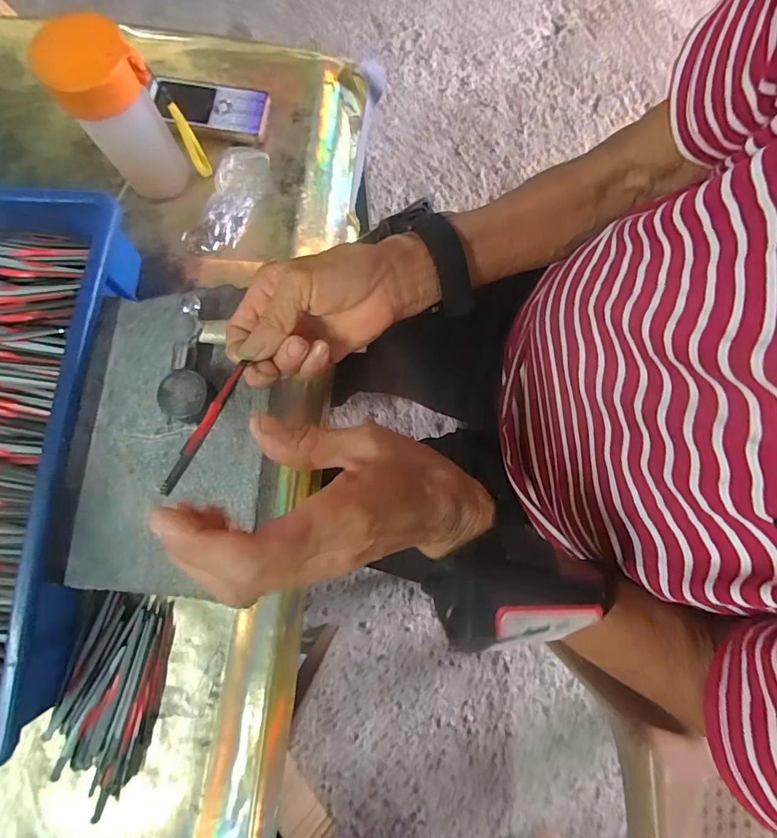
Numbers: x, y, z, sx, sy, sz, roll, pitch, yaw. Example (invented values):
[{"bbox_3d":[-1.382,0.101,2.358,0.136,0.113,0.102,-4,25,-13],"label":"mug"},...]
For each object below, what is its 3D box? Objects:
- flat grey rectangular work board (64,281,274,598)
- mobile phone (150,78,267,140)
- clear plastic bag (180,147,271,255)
[{"bbox_3d":[-0.167,0.008,0.340,0.136,0.020,0.233,0,79,1],"label":"flat grey rectangular work board"},{"bbox_3d":[-0.185,-0.321,0.459,0.121,0.017,0.049,12,78,1],"label":"mobile phone"},{"bbox_3d":[-0.160,-0.215,0.436,0.049,0.025,0.112,26,79,4],"label":"clear plastic bag"}]

